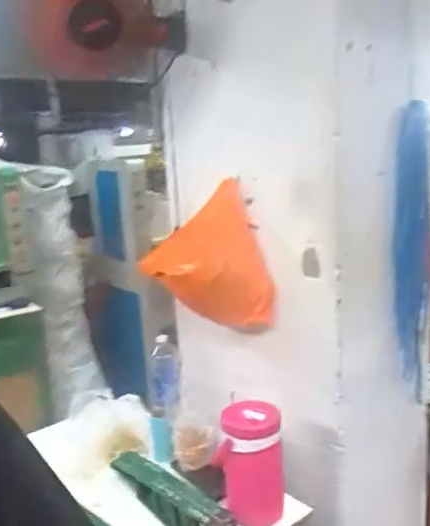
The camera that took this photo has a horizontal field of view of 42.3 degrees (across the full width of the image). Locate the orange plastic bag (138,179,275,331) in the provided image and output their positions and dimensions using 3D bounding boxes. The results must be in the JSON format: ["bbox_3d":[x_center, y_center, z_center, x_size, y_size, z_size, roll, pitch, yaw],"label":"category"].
[{"bbox_3d":[-0.020,0.005,1.417,0.263,0.341,0.198,4,15,33],"label":"orange plastic bag"}]

